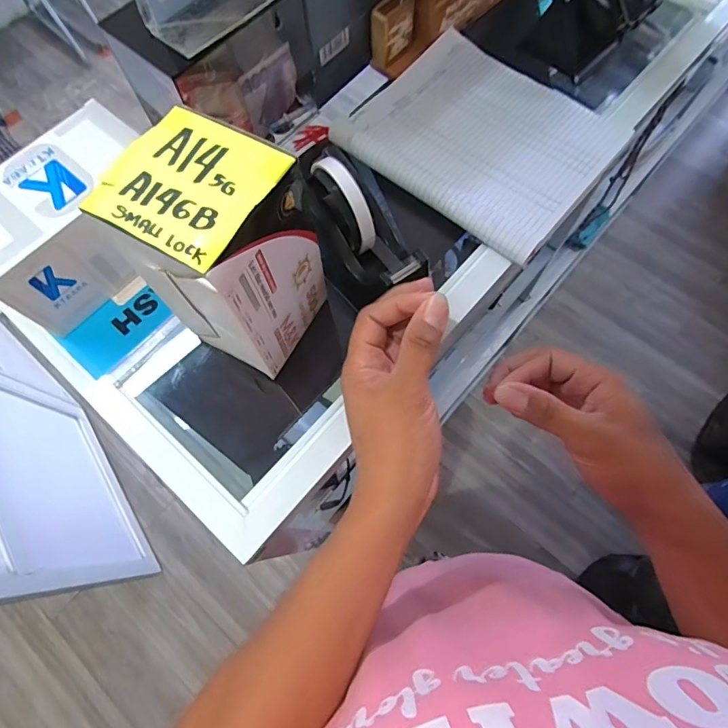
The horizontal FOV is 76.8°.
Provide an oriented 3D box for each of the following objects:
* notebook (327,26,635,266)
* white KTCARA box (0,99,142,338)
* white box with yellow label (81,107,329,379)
[{"bbox_3d":[0.125,-0.244,0.488,0.245,0.016,0.213,37,74,14],"label":"notebook"},{"bbox_3d":[-0.262,-0.129,0.419,0.100,0.092,0.176,37,76,15],"label":"white KTCARA box"},{"bbox_3d":[-0.099,-0.079,0.345,0.095,0.156,0.089,28,74,12],"label":"white box with yellow label"}]

